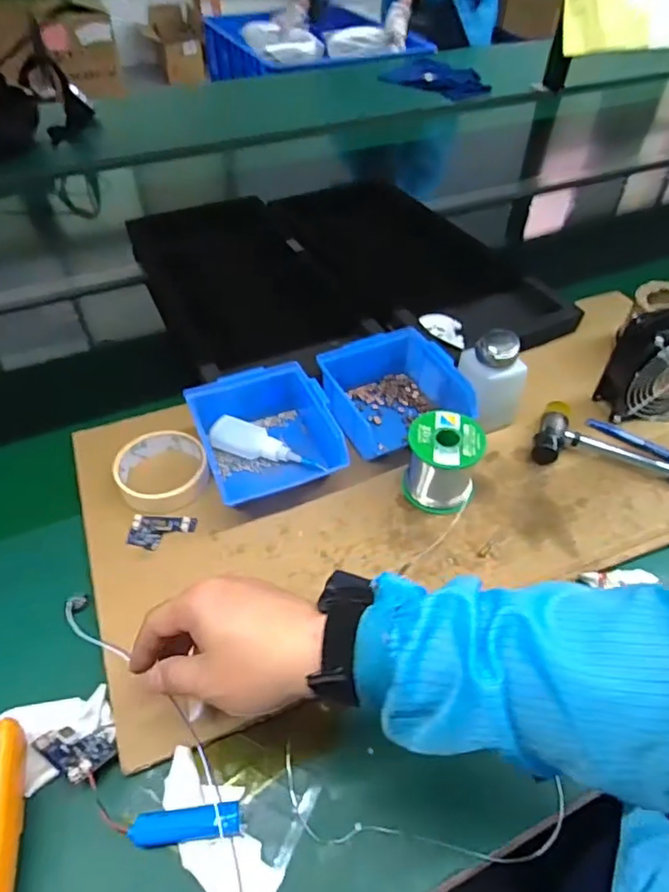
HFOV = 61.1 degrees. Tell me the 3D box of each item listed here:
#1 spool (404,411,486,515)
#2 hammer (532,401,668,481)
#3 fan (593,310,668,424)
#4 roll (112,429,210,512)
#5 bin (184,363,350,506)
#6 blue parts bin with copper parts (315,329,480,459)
[{"bbox_3d":[0.102,0.016,0.534,0.068,0.070,0.067,13,51,10],"label":"spool"},{"bbox_3d":[0.334,0.018,0.570,0.260,0.031,0.075,15,51,12],"label":"hammer"},{"bbox_3d":[0.352,-0.086,0.594,0.121,0.115,0.058,-6,50,-6],"label":"fan"},{"bbox_3d":[-0.169,0.021,0.557,0.086,0.023,0.088,1,49,-1],"label":"roll"},{"bbox_3d":[-0.066,-0.010,0.561,0.130,0.060,0.134,-19,52,-16],"label":"bin"},{"bbox_3d":[0.059,-0.053,0.607,0.131,0.074,0.130,-17,52,-14],"label":"blue parts bin with copper parts"}]

